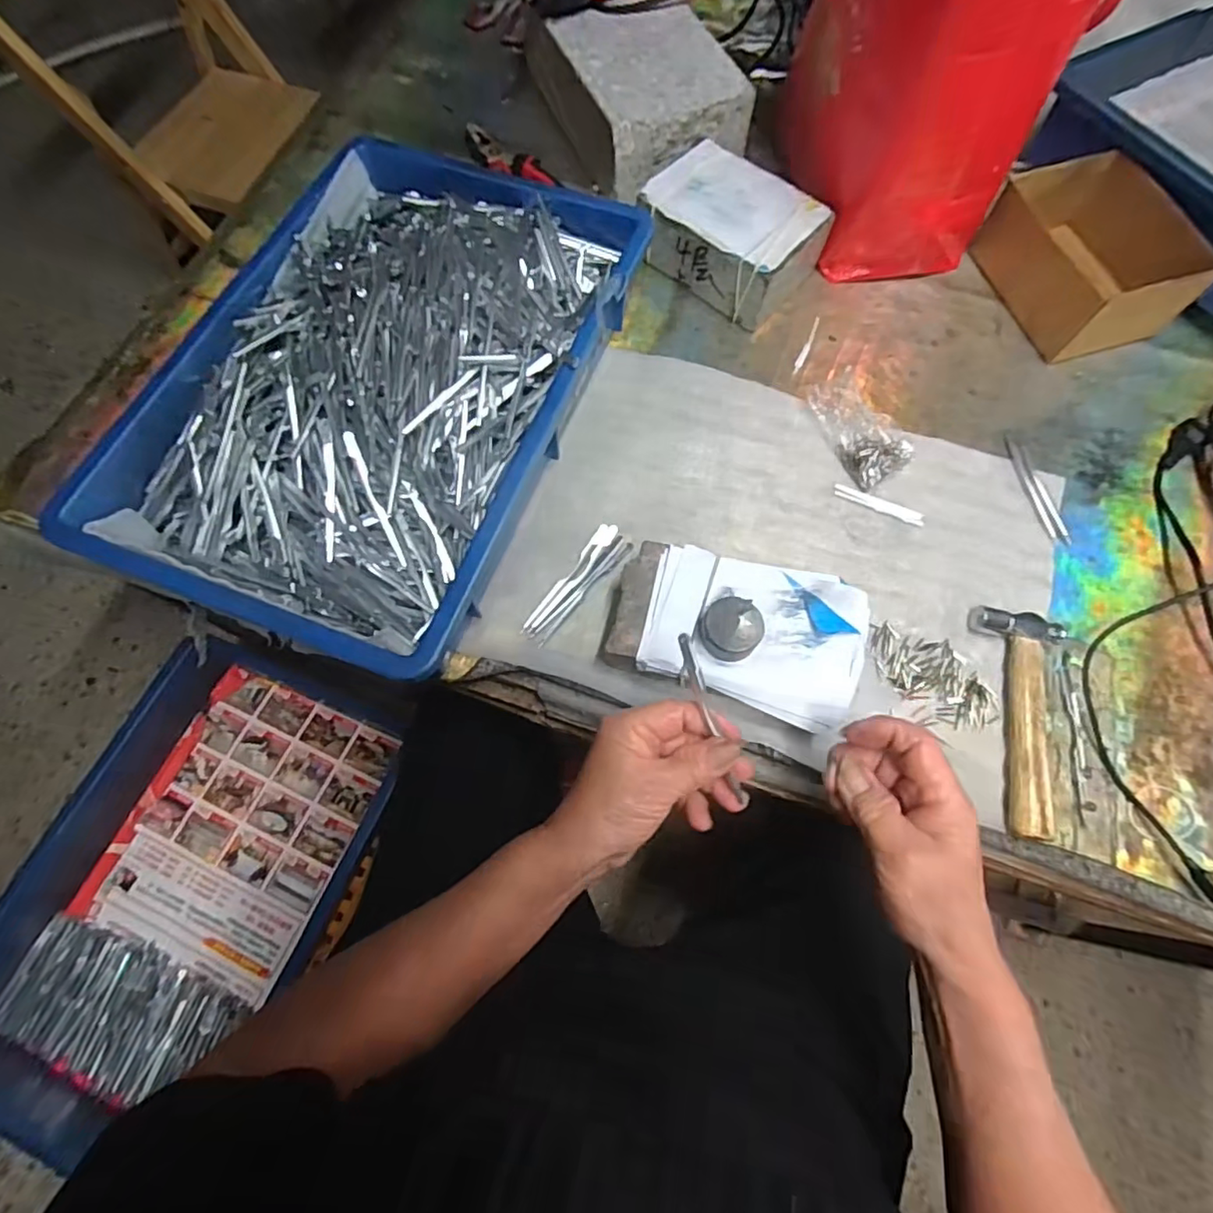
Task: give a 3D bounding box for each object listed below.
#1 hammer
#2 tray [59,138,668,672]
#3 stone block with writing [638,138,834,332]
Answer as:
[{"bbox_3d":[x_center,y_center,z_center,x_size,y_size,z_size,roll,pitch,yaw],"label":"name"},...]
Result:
[{"bbox_3d":[0.291,0.078,0.420,0.054,0.025,0.156,9,70,3],"label":"hammer"},{"bbox_3d":[-0.167,-0.178,0.477,0.290,0.080,0.436,20,71,7],"label":"tray"},{"bbox_3d":[0.113,-0.342,0.545,0.147,0.059,0.101,38,74,12],"label":"stone block with writing"}]

